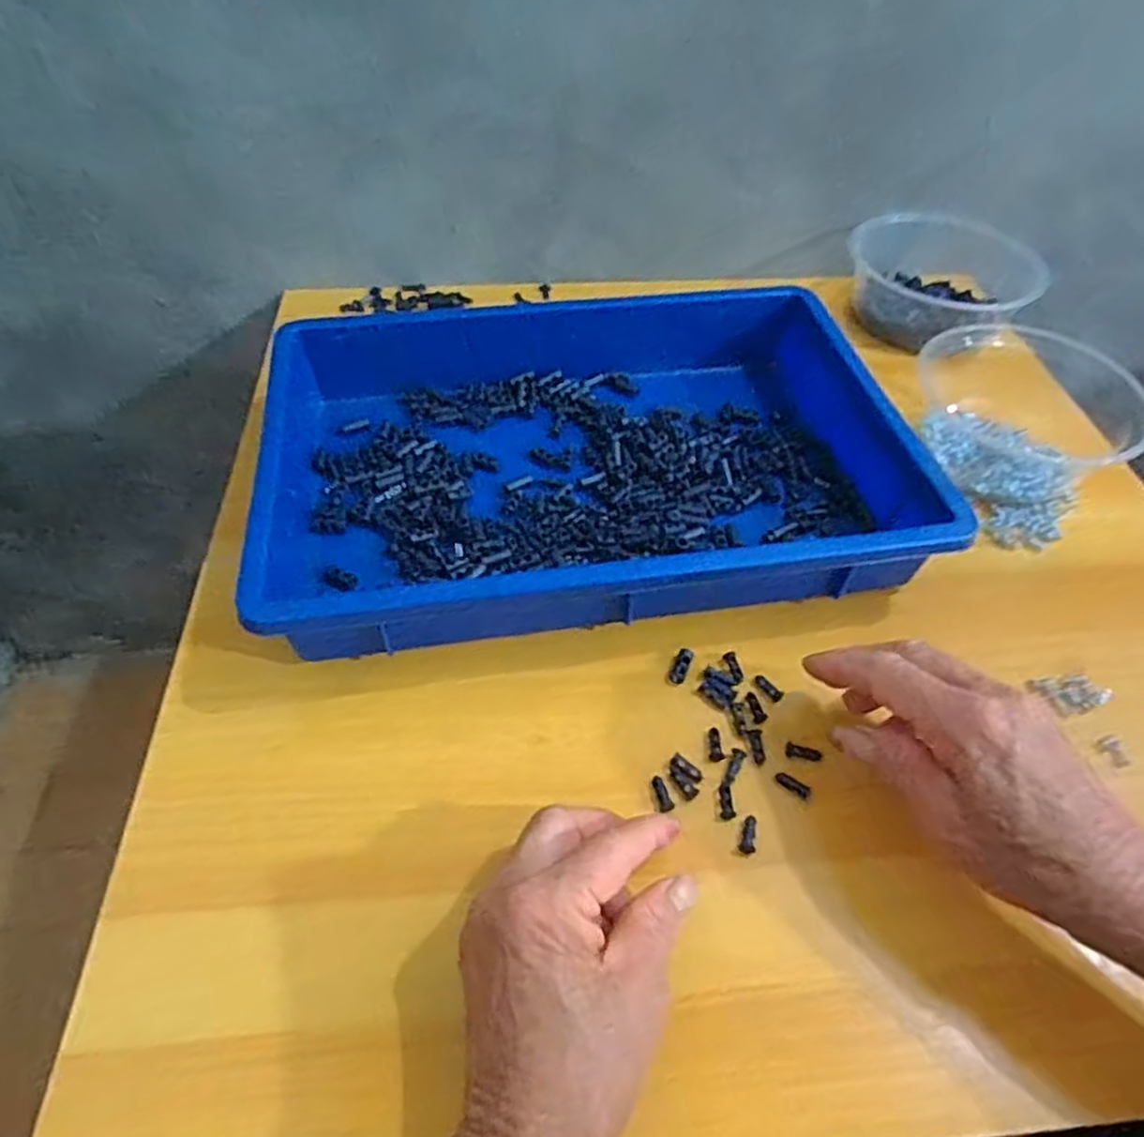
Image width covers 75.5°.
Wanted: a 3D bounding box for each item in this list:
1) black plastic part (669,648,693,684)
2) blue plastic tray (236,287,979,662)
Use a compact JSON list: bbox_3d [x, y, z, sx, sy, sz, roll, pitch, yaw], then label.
[{"bbox_3d":[0.057,0.051,0.386,0.008,0.004,0.019,20,55,13],"label":"black plastic part"},{"bbox_3d":[0.007,-0.079,0.453,0.364,0.052,0.255,-6,51,-7],"label":"blue plastic tray"}]

